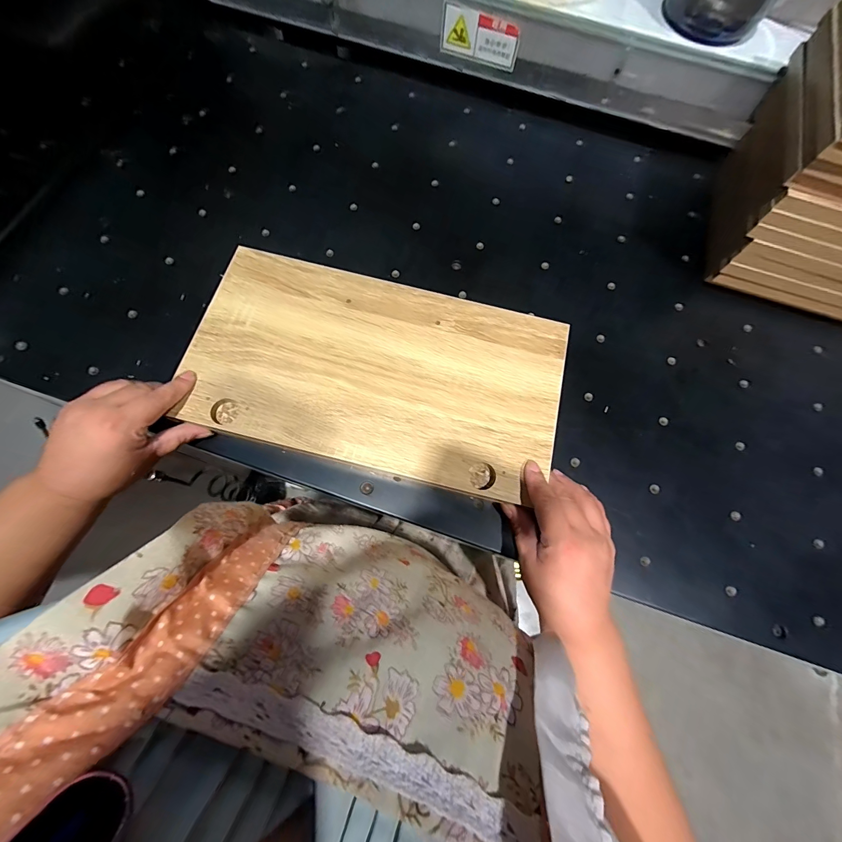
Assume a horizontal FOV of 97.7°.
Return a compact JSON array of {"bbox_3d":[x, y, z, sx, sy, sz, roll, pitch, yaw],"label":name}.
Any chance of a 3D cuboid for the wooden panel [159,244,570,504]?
[{"bbox_3d":[-0.041,-0.052,0.363,0.357,0.012,0.196,13,73,3],"label":"wooden panel"}]

